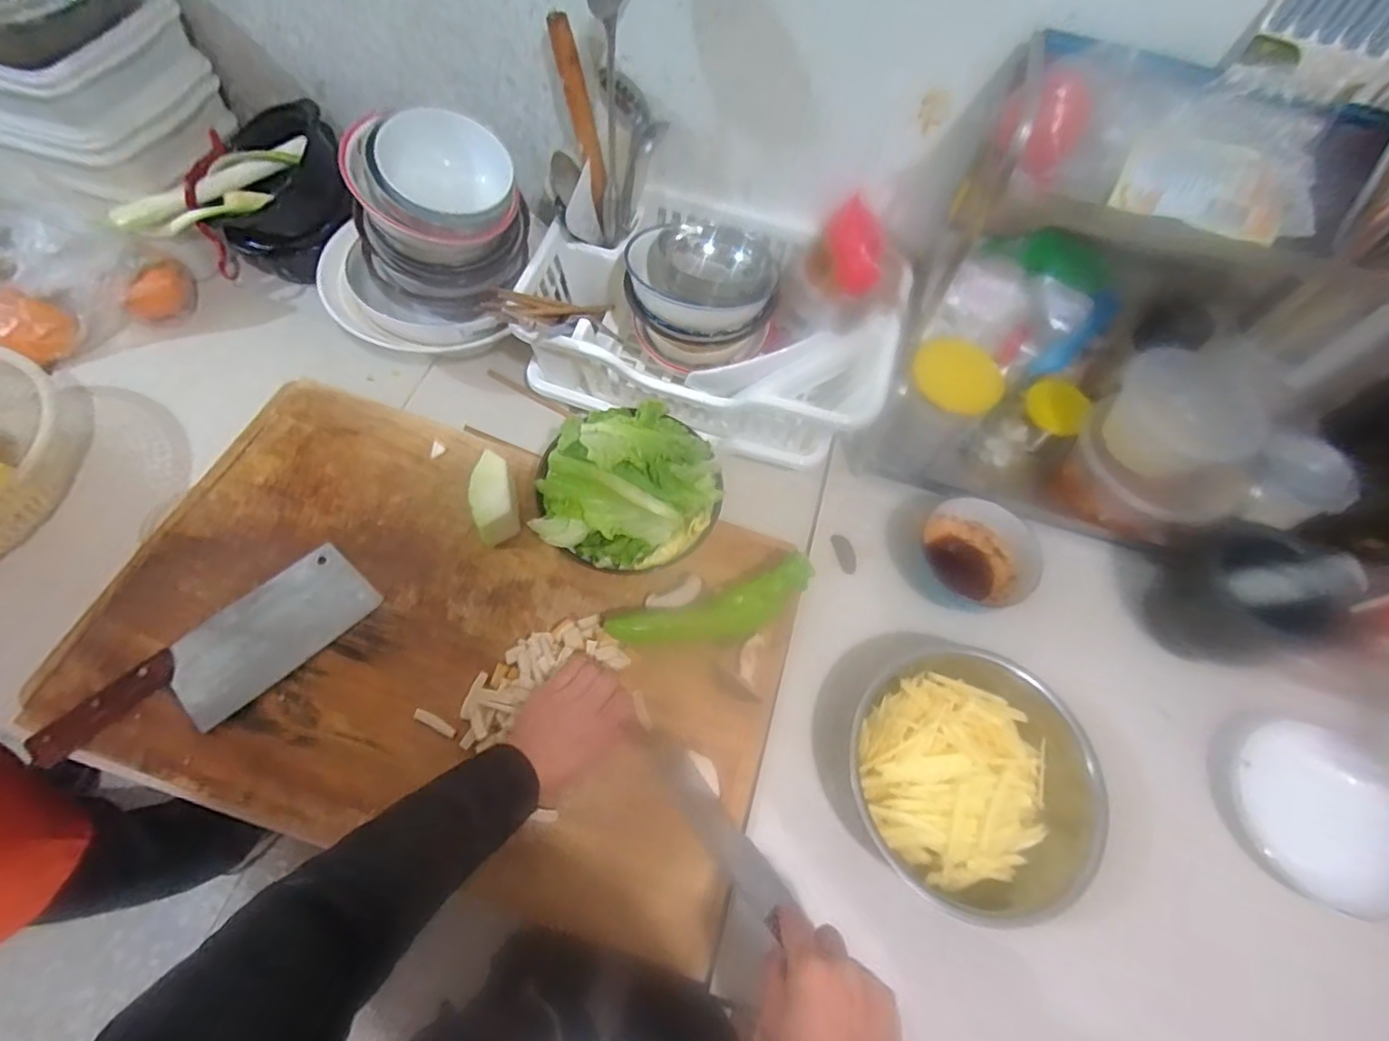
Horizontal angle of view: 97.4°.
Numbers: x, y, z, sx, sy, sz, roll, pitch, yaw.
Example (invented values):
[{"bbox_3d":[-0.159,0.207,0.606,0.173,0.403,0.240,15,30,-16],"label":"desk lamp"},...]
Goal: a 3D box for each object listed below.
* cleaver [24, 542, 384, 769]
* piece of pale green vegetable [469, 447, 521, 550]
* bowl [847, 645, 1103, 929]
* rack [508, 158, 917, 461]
[{"bbox_3d":[-0.476,0.145,0.611,0.101,0.015,0.300,42,68,16],"label":"cleaver"},{"bbox_3d":[-0.226,-0.023,0.688,0.049,0.060,0.095,-14,65,-10],"label":"piece of pale green vegetable"},{"bbox_3d":[0.272,0.256,0.607,0.226,0.105,0.246,2,63,-3],"label":"bowl"},{"bbox_3d":[0.025,-0.248,0.782,0.437,0.149,0.280,16,63,4],"label":"rack"}]

